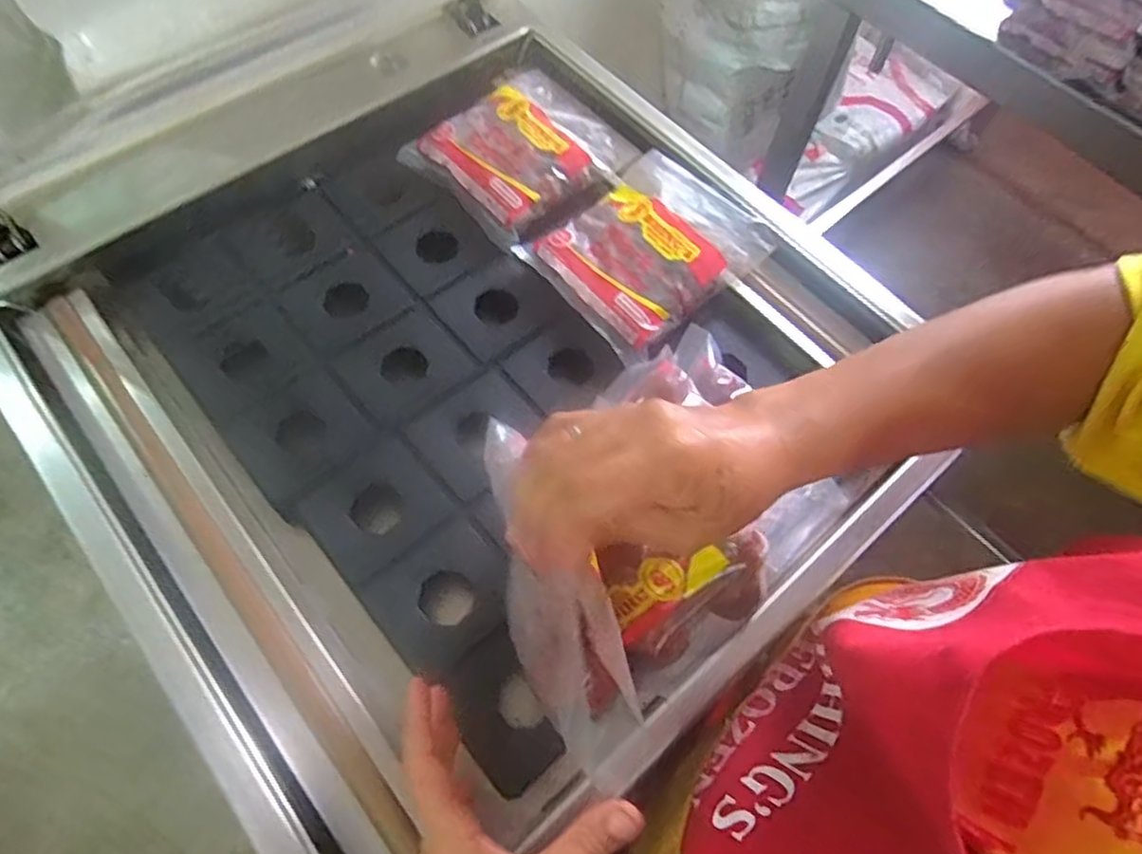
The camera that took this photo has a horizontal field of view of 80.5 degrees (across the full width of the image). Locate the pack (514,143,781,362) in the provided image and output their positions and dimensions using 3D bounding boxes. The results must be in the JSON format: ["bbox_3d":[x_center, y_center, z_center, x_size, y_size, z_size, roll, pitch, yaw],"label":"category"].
[{"bbox_3d":[0.062,-0.152,0.562,0.165,0.033,0.139,-38,72,-18],"label":"pack"}]

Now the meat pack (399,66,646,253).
[{"bbox_3d":[-0.045,-0.260,0.622,0.171,0.038,0.167,-40,72,-18],"label":"meat pack"}]

